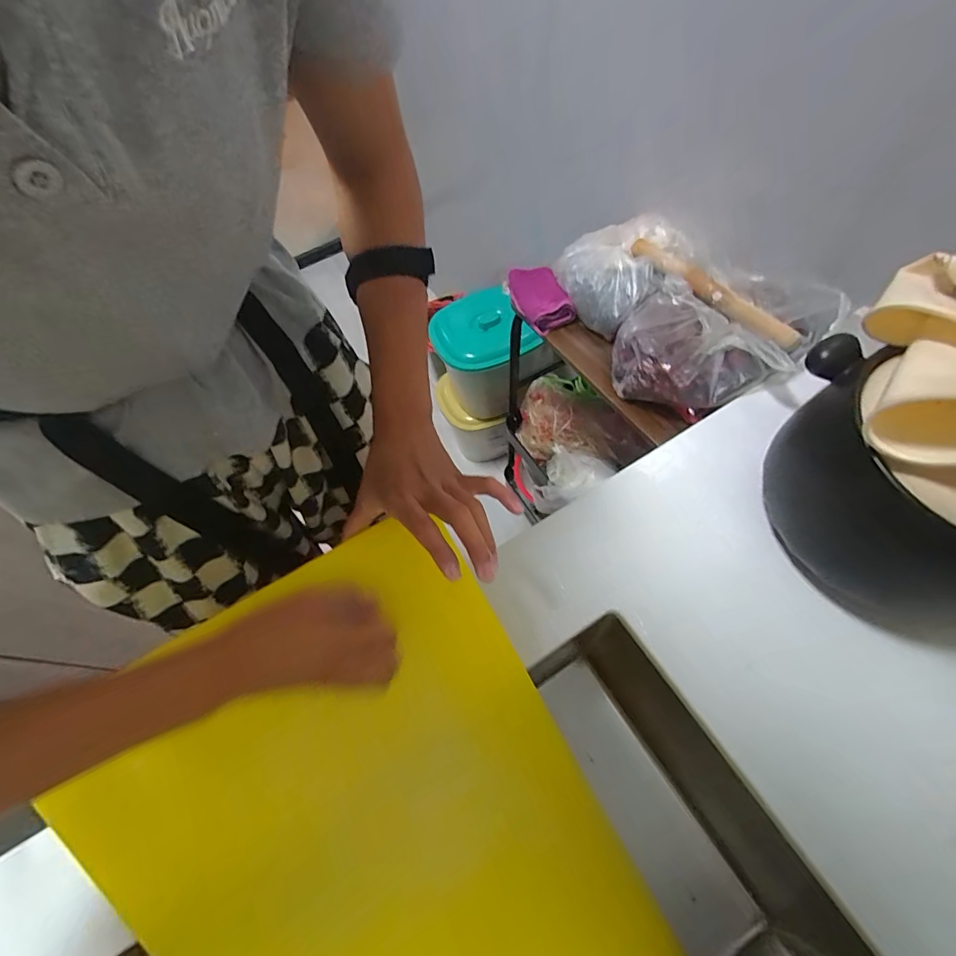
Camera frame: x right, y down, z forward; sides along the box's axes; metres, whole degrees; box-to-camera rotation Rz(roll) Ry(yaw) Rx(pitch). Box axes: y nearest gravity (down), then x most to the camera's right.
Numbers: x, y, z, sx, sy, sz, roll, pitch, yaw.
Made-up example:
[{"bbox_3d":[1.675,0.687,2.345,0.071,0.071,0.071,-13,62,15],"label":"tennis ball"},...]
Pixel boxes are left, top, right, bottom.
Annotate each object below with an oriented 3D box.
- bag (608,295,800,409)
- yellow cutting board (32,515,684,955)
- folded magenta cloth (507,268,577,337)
[{"bbox_3d":[0.282,-0.172,0.589,0.189,0.082,0.149,14,63,12],"label":"bag"},{"bbox_3d":[-0.069,0.335,0.384,0.353,0.021,0.525,-30,94,-15],"label":"yellow cutting board"},{"bbox_3d":[0.098,-0.286,0.702,0.066,0.050,0.110,-25,62,-9],"label":"folded magenta cloth"}]

